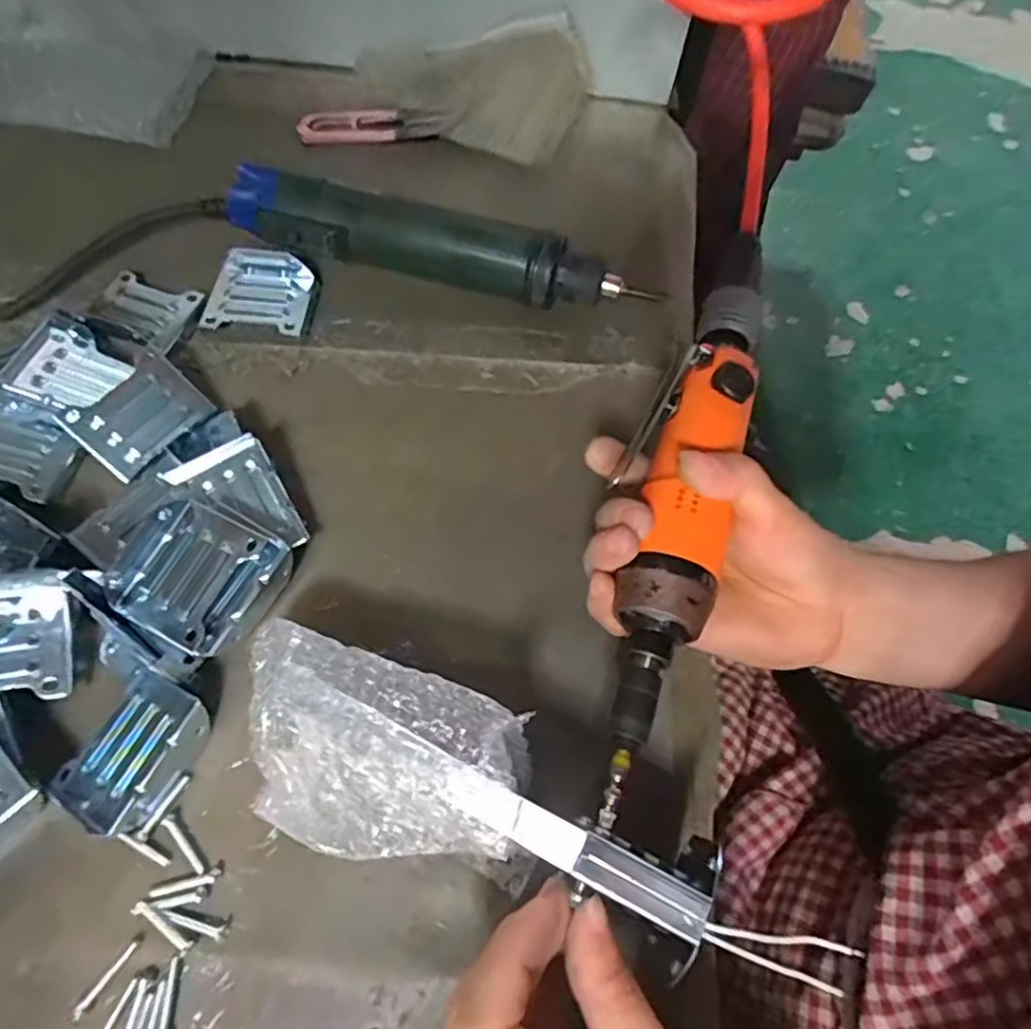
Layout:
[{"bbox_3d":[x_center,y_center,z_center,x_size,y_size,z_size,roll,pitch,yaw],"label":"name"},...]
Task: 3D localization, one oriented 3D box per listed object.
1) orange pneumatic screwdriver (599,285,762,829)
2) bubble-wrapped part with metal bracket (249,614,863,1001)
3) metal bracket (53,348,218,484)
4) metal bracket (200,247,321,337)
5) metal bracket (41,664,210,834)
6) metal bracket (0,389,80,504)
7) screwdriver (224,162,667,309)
[{"bbox_3d":[0.070,-0.005,0.275,0.038,0.033,0.251,17,66,5],"label":"orange pneumatic screwdriver"},{"bbox_3d":[-0.008,0.107,0.229,0.215,0.037,0.069,20,66,14],"label":"bubble-wrapped part with metal bracket"},{"bbox_3d":[-0.191,-0.051,0.327,0.042,0.006,0.058,48,67,-14],"label":"metal bracket"},{"bbox_3d":[-0.147,-0.129,0.375,0.057,0.014,0.052,11,66,2],"label":"metal bracket"},{"bbox_3d":[-0.160,0.098,0.268,0.042,0.019,0.061,33,69,11],"label":"metal bracket"},{"bbox_3d":[-0.252,-0.034,0.322,0.057,0.013,0.046,20,65,-13],"label":"metal bracket"},{"bbox_3d":[-0.042,-0.158,0.378,0.255,0.036,0.040,12,66,2],"label":"screwdriver"}]

